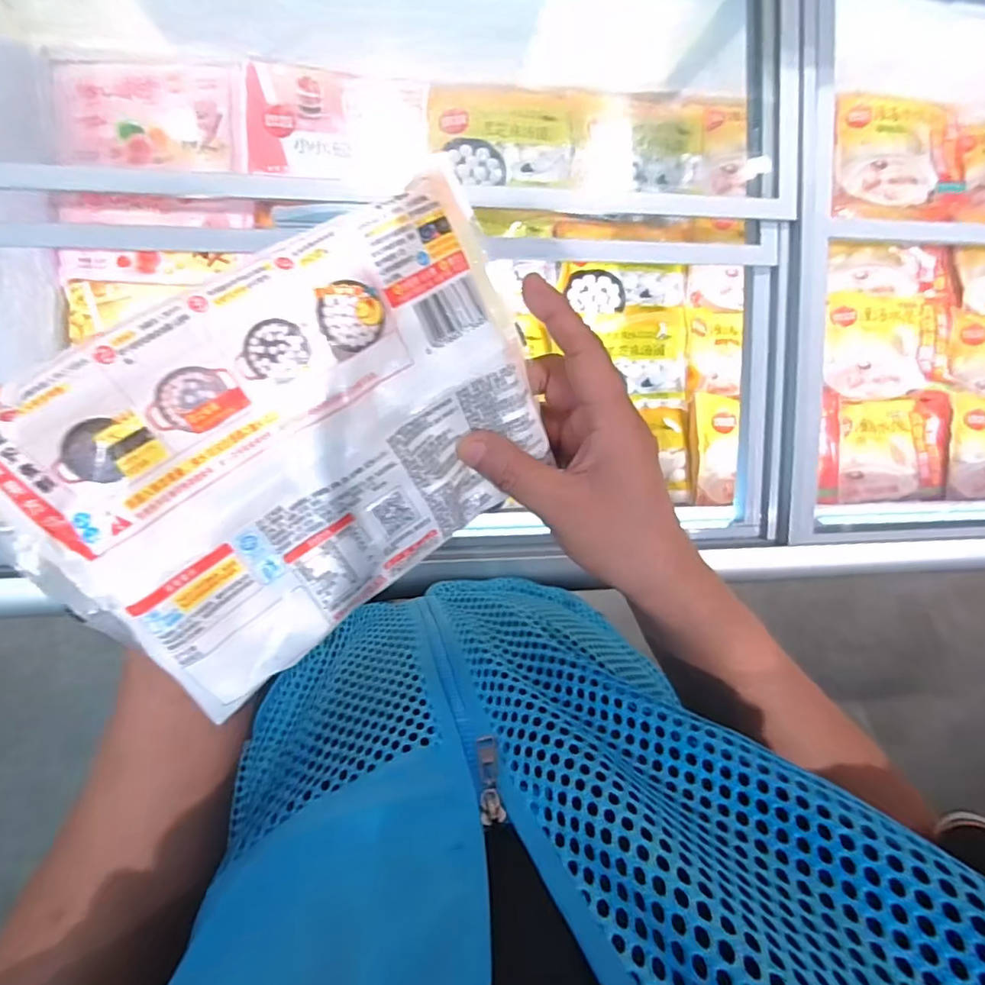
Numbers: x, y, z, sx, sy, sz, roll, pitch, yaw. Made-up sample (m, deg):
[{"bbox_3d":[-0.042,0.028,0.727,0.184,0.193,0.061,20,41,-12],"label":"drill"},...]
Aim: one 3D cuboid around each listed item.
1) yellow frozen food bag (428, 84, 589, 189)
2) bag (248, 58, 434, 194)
[{"bbox_3d":[0.028,-0.537,0.833,0.235,0.034,0.136,-3,90,-8],"label":"yellow frozen food bag"},{"bbox_3d":[-0.224,-0.537,0.814,0.254,0.023,0.150,0,90,-8],"label":"bag"}]

